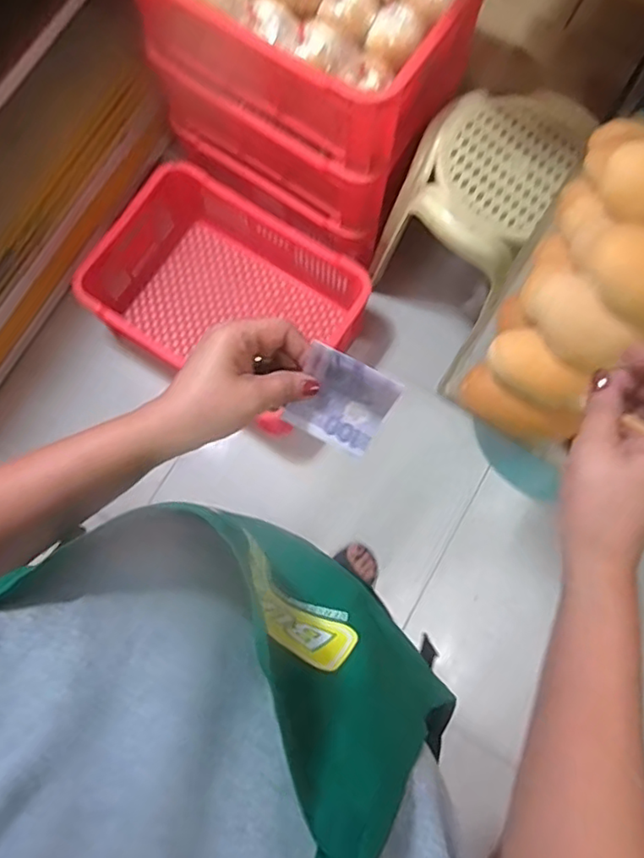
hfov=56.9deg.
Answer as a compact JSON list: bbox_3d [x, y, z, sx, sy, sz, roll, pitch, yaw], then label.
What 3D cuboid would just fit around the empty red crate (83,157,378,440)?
[{"bbox_3d":[-0.196,-0.283,1.297,0.530,0.192,0.385,31,80,6],"label":"empty red crate"}]

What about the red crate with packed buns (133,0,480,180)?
[{"bbox_3d":[-0.028,-0.711,1.009,0.519,0.216,0.355,29,80,6],"label":"red crate with packed buns"}]

